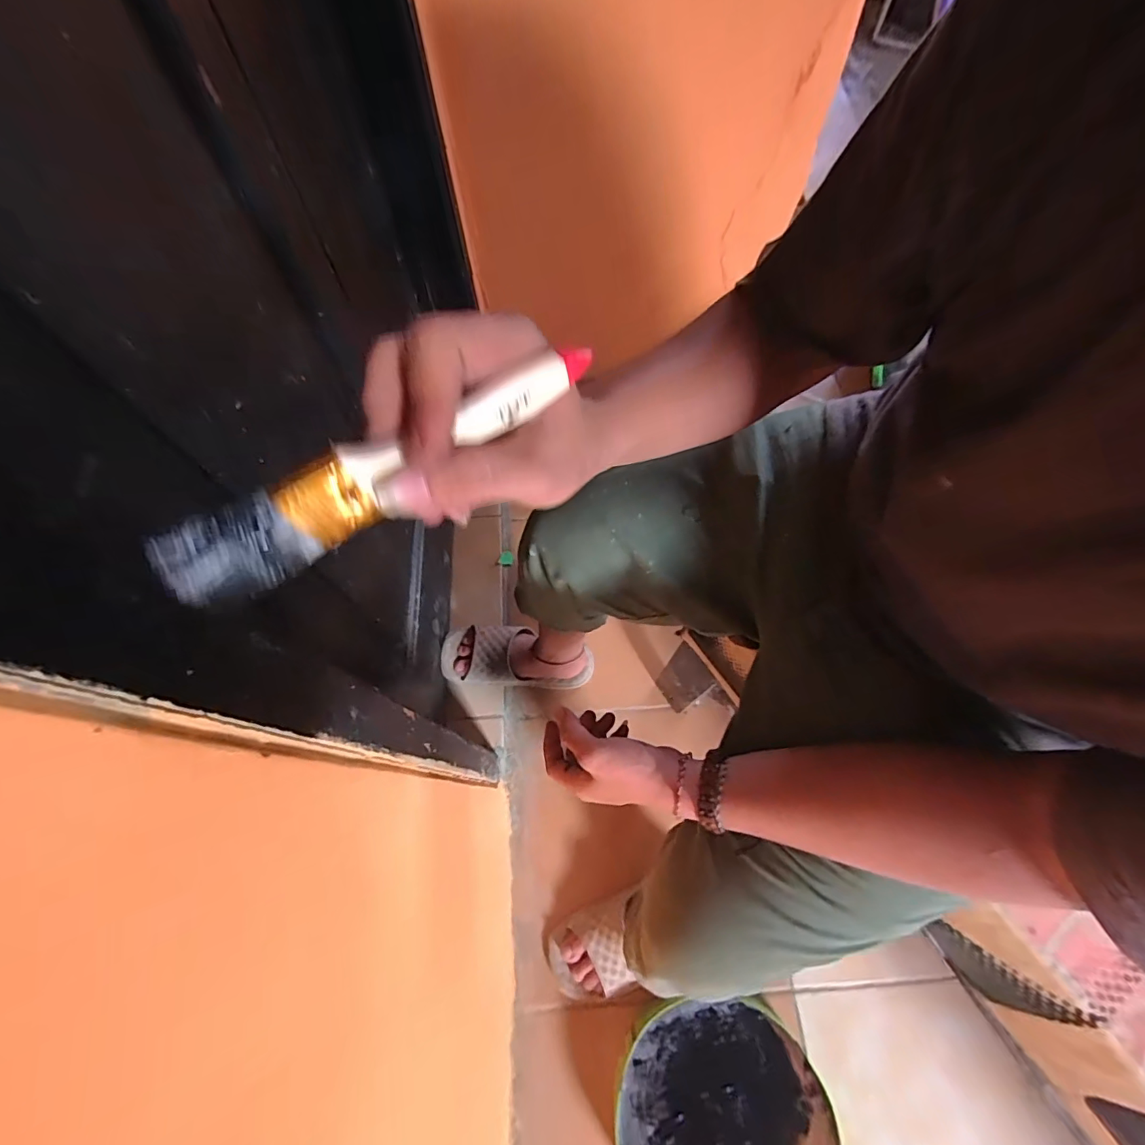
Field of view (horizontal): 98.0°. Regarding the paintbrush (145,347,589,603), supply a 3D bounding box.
[{"bbox_3d":[-0.061,-0.039,0.178,0.159,0.030,0.014,-33,68,-12],"label":"paintbrush"}]

